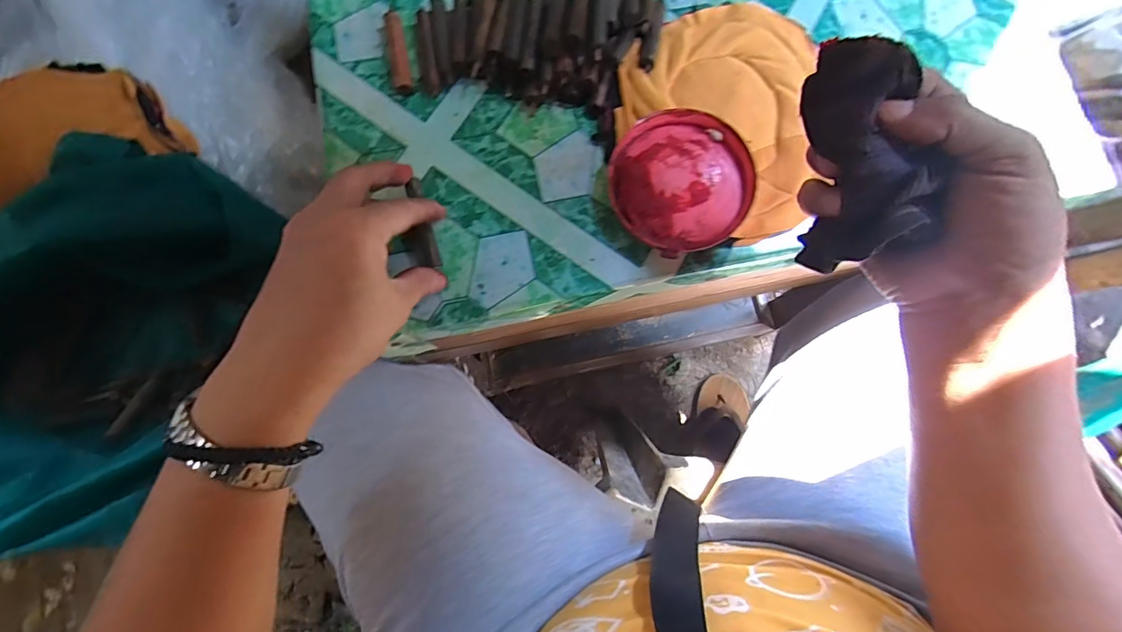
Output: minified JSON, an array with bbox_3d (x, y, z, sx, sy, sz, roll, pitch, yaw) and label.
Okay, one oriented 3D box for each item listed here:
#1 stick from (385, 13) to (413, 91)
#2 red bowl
[{"bbox_3d":[-0.118,-0.191,0.362,0.012,0.013,0.067,-11,78,-4],"label":"stick"},{"bbox_3d":[0.079,-0.090,0.336,0.091,0.024,0.093,0,78,-1],"label":"red bowl"}]

